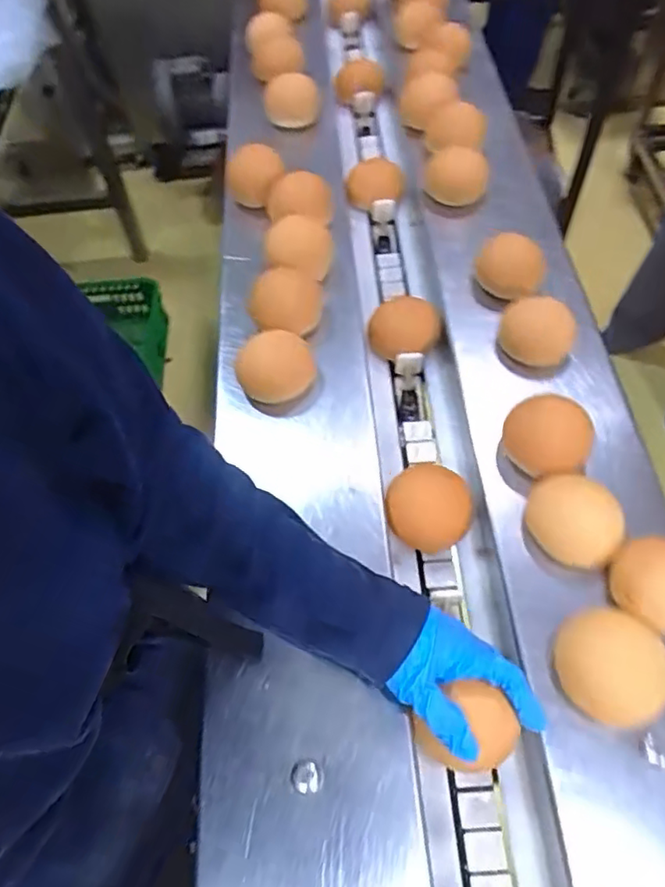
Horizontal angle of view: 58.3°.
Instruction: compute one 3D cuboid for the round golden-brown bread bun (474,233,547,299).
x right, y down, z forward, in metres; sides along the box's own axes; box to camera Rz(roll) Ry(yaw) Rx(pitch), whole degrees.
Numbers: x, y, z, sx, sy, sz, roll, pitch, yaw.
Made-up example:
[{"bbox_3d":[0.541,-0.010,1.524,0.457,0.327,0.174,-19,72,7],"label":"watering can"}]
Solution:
[{"bbox_3d":[0.193,-0.194,0.656,0.072,0.055,0.071,-2,59,3],"label":"round golden-brown bread bun"}]

